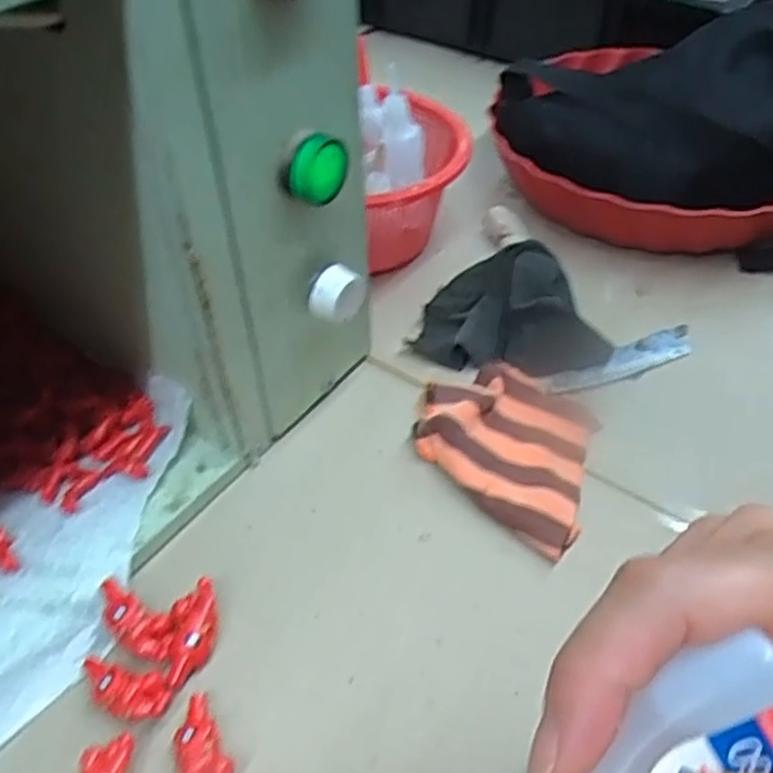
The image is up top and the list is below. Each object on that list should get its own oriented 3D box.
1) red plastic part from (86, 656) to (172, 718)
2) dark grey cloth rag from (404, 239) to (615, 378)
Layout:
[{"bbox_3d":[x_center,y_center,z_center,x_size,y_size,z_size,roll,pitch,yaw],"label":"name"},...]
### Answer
[{"bbox_3d":[-0.103,0.117,0.294,0.041,0.010,0.020,13,46,25],"label":"red plastic part"},{"bbox_3d":[0.074,-0.048,0.437,0.110,0.041,0.077,5,47,0],"label":"dark grey cloth rag"}]

